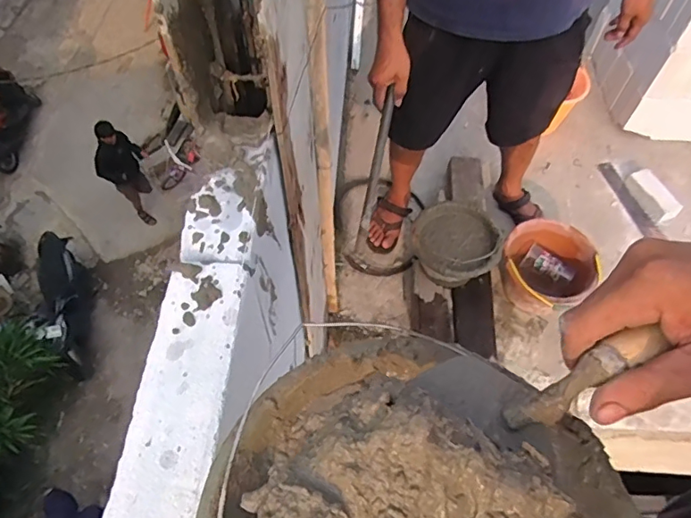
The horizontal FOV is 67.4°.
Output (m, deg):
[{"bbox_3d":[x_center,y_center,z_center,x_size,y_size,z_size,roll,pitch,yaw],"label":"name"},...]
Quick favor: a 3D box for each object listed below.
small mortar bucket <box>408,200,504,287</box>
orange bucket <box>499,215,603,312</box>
[{"bbox_3d":[0.322,-0.036,1.549,0.251,0.144,0.253,1,57,-2],"label":"small mortar bucket"},{"bbox_3d":[0.619,0.039,1.613,0.288,0.201,0.259,-36,65,-22],"label":"orange bucket"}]

